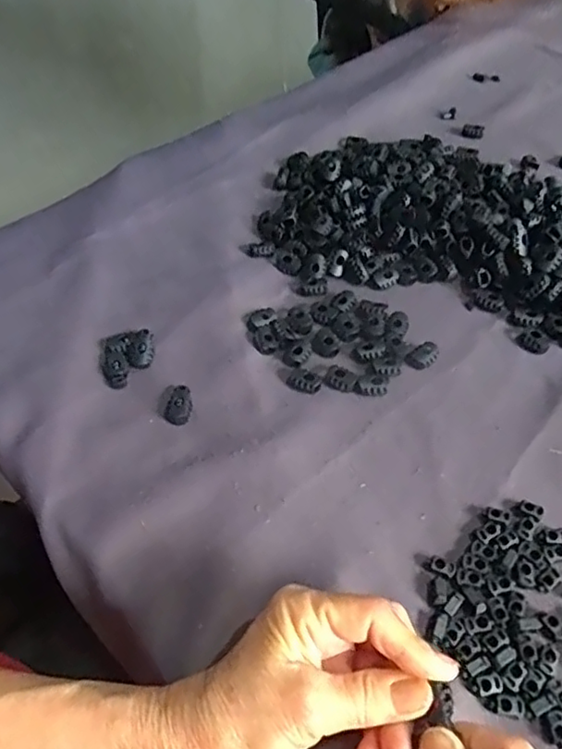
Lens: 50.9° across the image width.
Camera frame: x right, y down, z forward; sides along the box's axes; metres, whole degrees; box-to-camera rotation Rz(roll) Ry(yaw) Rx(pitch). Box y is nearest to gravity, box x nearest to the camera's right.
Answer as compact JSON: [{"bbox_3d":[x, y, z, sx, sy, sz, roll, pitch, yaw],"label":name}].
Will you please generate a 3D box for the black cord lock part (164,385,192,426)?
[{"bbox_3d":[-0.068,0.019,0.394,0.018,0.005,0.030,3,50,4],"label":"black cord lock part"}]

